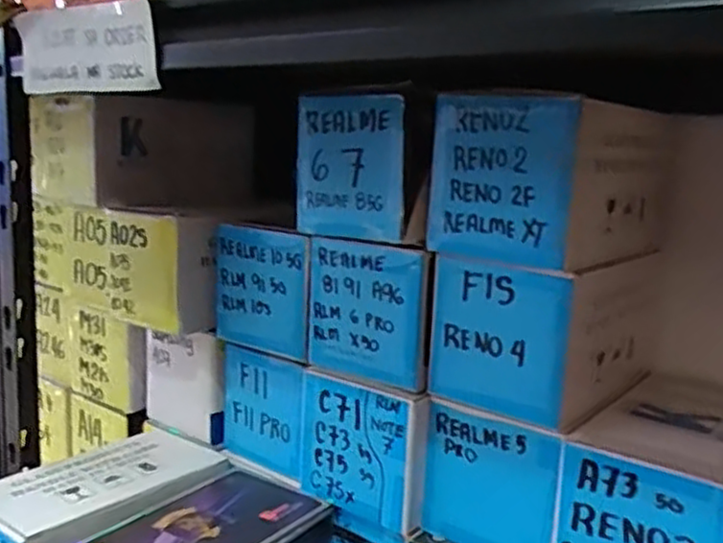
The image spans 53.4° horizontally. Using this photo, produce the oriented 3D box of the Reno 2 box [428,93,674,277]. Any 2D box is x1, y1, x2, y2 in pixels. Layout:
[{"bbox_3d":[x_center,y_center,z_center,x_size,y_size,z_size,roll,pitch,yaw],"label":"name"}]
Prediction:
[{"bbox_3d":[0.128,-0.059,0.469,0.096,0.091,0.154,12,13,39],"label":"Reno 2 box"}]

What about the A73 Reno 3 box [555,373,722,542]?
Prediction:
[{"bbox_3d":[0.198,0.139,0.451,0.094,0.098,0.158,11,12,36],"label":"A73 Reno 3 box"}]

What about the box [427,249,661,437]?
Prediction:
[{"bbox_3d":[0.127,0.036,0.491,0.094,0.090,0.151,12,13,39],"label":"box"}]

